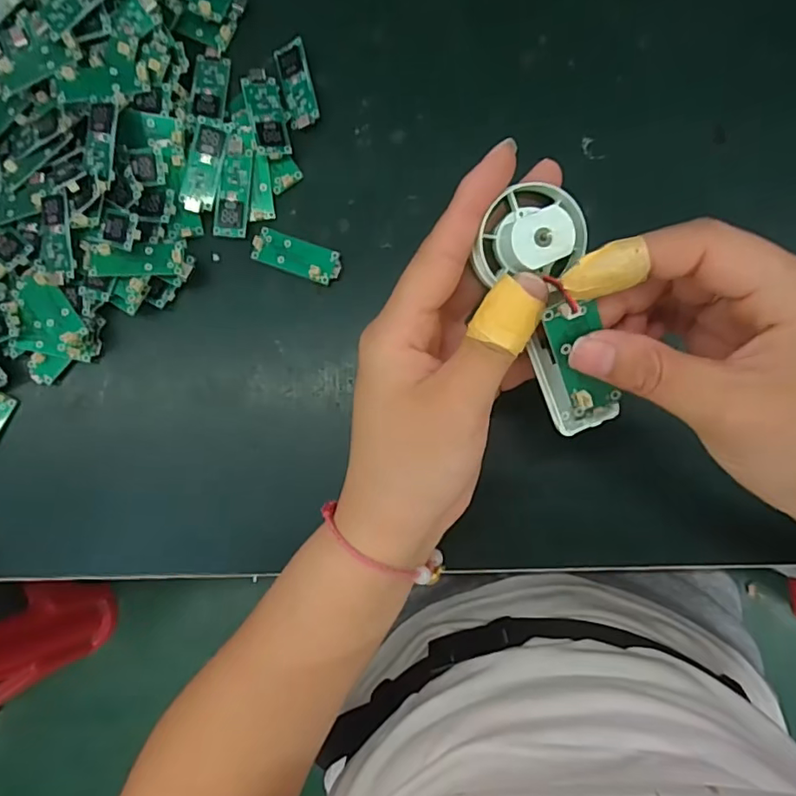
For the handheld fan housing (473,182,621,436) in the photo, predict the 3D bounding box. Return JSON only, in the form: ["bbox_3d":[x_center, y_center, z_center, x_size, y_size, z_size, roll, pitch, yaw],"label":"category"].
[{"bbox_3d":[0.054,-0.025,0.190,0.035,0.020,0.092,-20,117,3],"label":"handheld fan housing"}]

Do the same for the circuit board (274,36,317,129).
[{"bbox_3d":[-0.057,-0.175,0.307,0.018,0.006,0.050,-15,87,12],"label":"circuit board"}]

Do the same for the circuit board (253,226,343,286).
[{"bbox_3d":[-0.056,-0.078,0.302,0.050,0.005,0.019,21,88,6],"label":"circuit board"}]

